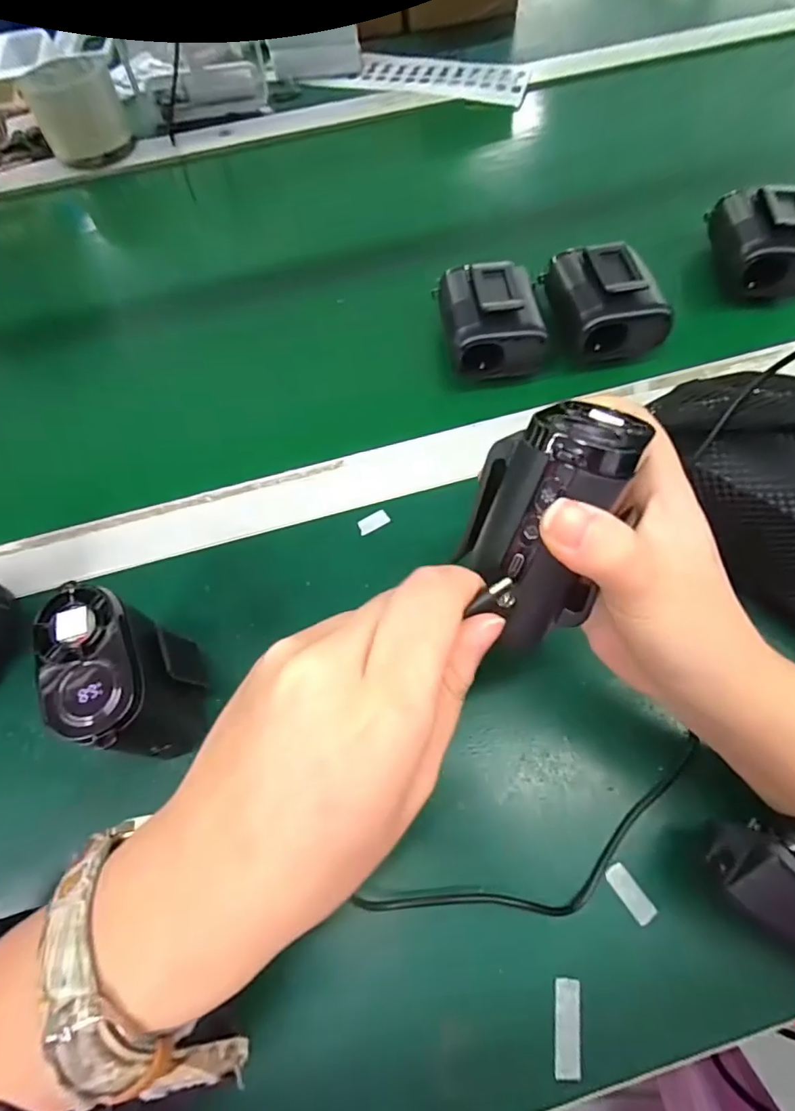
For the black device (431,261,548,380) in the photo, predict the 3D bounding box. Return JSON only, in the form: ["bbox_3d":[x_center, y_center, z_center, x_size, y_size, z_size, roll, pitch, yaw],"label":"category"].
[{"bbox_3d":[0.064,-0.167,0.376,0.065,0.049,0.088,-5,64,0],"label":"black device"}]

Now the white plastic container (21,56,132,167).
[{"bbox_3d":[-0.312,-0.439,0.532,0.078,0.062,0.085,-26,66,-10],"label":"white plastic container"}]

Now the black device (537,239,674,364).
[{"bbox_3d":[0.145,-0.181,0.380,0.066,0.050,0.085,-8,64,-1],"label":"black device"}]

